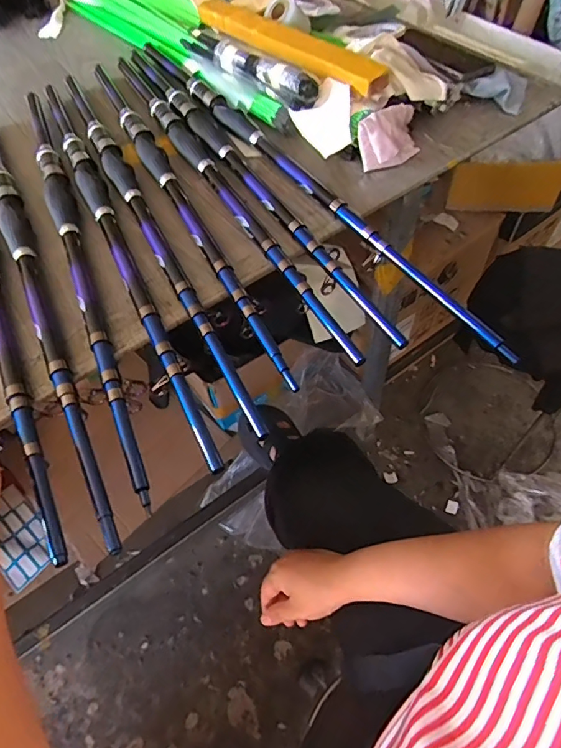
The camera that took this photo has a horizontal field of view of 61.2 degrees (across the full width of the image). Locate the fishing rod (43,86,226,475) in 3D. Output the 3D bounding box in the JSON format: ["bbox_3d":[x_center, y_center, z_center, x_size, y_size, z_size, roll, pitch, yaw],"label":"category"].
[{"bbox_3d":[-0.197,-0.169,0.540,0.028,0.023,0.660,-24,59,-11],"label":"fishing rod"}]

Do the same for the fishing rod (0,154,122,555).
[{"bbox_3d":[-0.270,-0.114,0.510,0.029,0.025,0.654,-26,59,-12],"label":"fishing rod"}]

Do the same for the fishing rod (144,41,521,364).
[{"bbox_3d":[-0.005,-0.268,0.587,0.029,0.021,0.742,-30,60,-14],"label":"fishing rod"}]

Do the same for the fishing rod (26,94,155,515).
[{"bbox_3d":[-0.231,-0.153,0.531,0.030,0.027,0.659,-22,58,-10],"label":"fishing rod"}]

